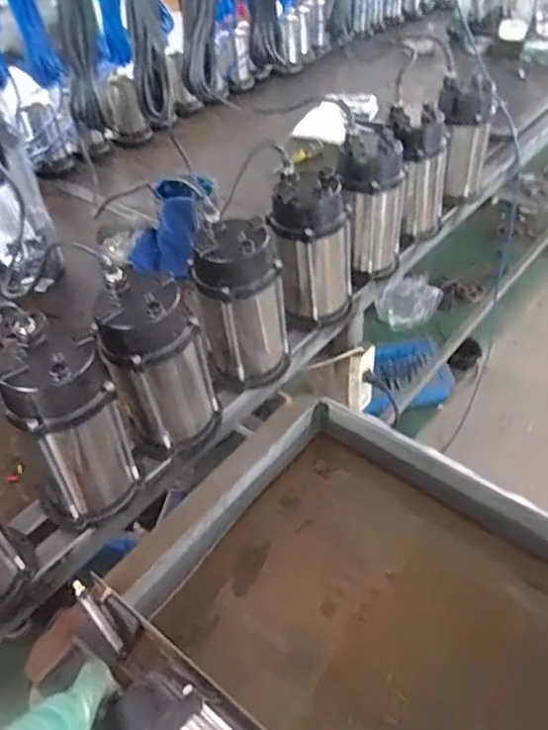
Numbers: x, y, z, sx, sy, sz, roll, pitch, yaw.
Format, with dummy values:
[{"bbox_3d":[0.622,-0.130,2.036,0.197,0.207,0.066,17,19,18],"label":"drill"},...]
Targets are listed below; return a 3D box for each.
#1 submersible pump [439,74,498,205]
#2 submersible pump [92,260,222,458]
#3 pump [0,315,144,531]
[{"bbox_3d":[0.430,-0.505,1.325,0.113,0.261,0.095,10,45,14],"label":"submersible pump"},{"bbox_3d":[-0.164,0.012,0.810,0.116,0.256,0.114,19,48,23],"label":"submersible pump"},{"bbox_3d":[-0.260,0.084,0.739,0.122,0.245,0.108,-31,49,-26],"label":"pump"}]

